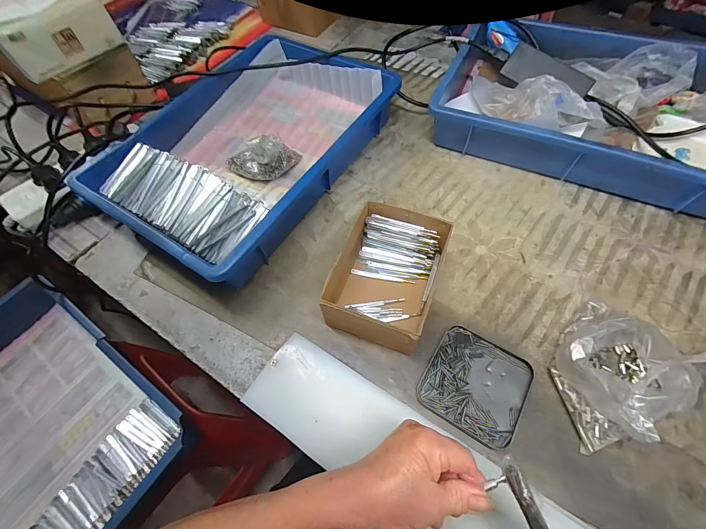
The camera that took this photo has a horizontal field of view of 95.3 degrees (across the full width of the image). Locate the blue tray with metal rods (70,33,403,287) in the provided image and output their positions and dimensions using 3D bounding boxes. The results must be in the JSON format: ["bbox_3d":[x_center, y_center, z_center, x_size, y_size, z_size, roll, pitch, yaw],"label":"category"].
[{"bbox_3d":[-0.148,-0.185,0.487,0.272,0.087,0.408,29,66,17],"label":"blue tray with metal rods"}]

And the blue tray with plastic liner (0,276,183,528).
[{"bbox_3d":[-0.449,0.235,0.458,0.396,0.086,0.282,32,68,17],"label":"blue tray with plastic liner"}]

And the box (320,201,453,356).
[{"bbox_3d":[0.043,0.013,0.385,0.113,0.067,0.153,17,63,12],"label":"box"}]

